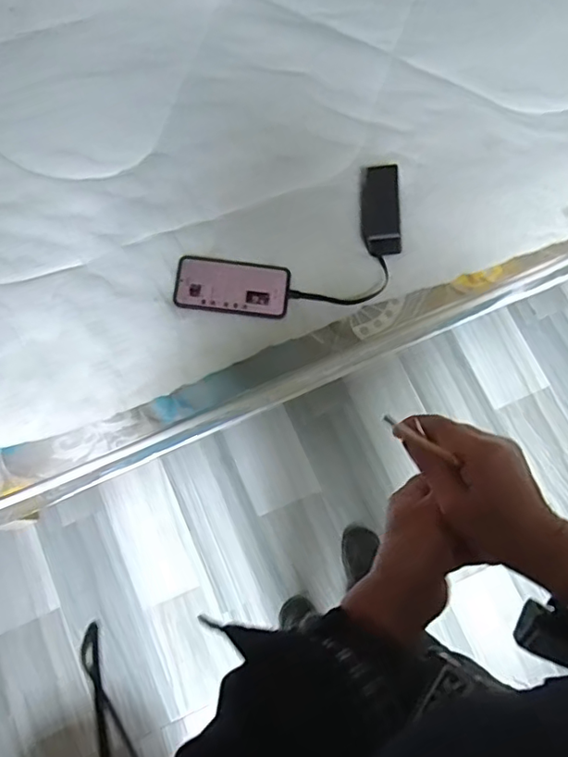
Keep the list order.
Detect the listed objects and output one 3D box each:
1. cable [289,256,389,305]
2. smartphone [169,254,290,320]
[{"bbox_3d":[0.084,-0.127,0.831,0.149,0.011,0.053,-21,100,-6],"label":"cable"},{"bbox_3d":[-0.075,-0.132,0.819,0.161,0.007,0.081,7,78,-1],"label":"smartphone"}]

